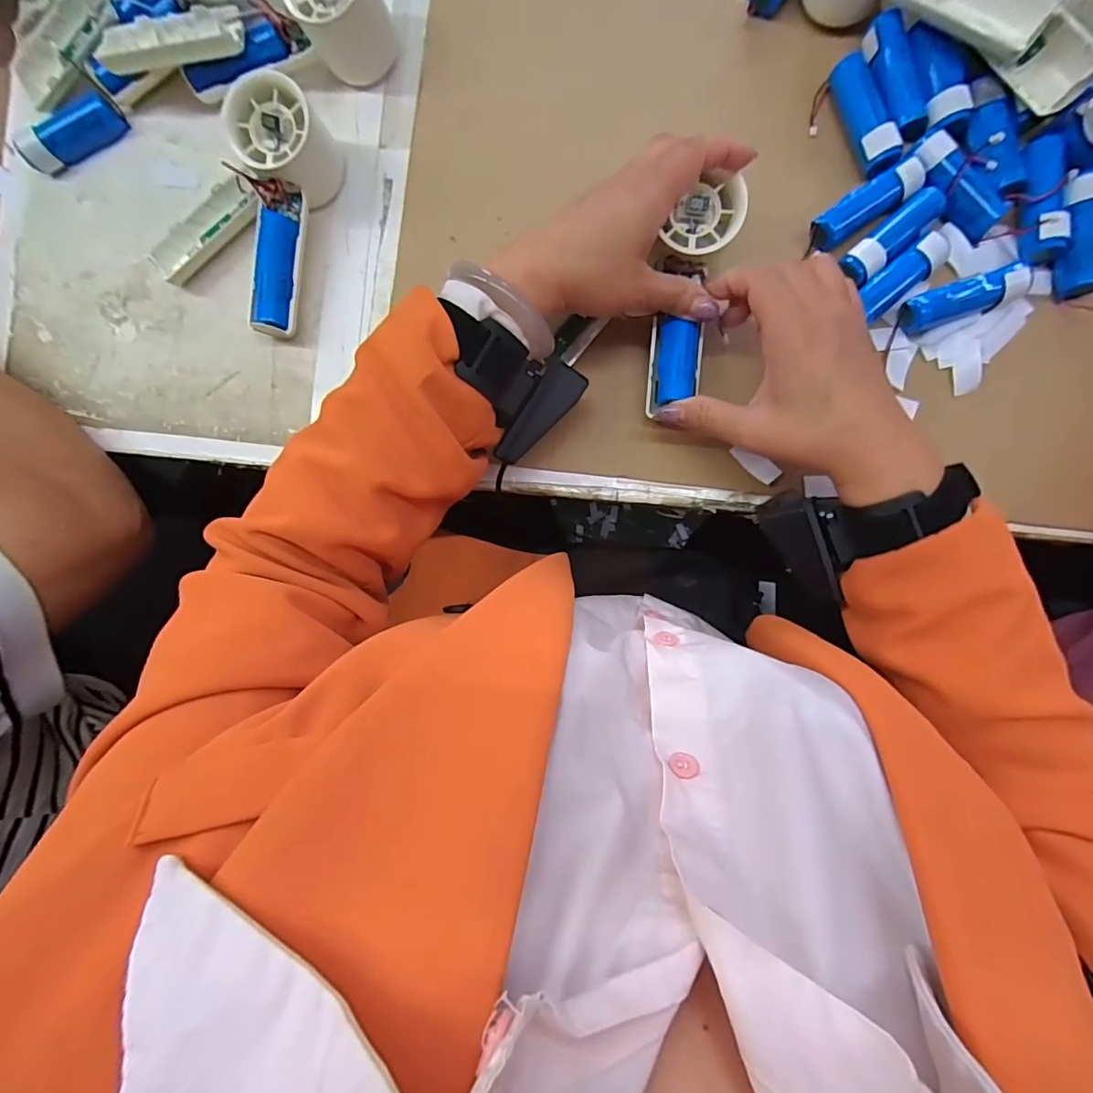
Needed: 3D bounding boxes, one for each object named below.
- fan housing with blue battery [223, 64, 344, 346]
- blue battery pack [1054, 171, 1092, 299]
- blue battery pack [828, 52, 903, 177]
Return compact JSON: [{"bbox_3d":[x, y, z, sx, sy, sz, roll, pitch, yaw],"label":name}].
[{"bbox_3d":[-0.189,-0.225,0.350,0.058,0.055,0.147,17,90,3],"label":"fan housing with blue battery"},{"bbox_3d":[0.340,-0.196,0.326,0.025,0.020,0.069,-2,92,2],"label":"blue battery pack"},{"bbox_3d":[0.210,-0.284,0.338,0.023,0.018,0.081,-14,91,2],"label":"blue battery pack"}]

